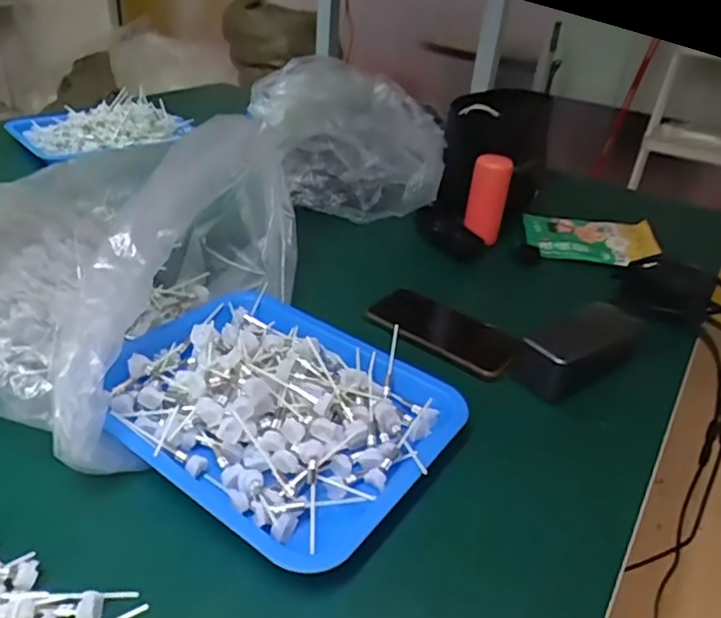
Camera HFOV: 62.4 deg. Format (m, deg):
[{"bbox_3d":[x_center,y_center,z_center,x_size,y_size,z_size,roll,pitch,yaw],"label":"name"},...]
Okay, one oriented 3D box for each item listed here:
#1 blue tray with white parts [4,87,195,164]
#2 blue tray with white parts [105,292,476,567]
[{"bbox_3d":[-0.442,-0.328,1.027,0.279,0.060,0.209,-19,40,-34],"label":"blue tray with white parts"},{"bbox_3d":[-0.076,0.067,0.496,0.291,0.053,0.227,27,39,28],"label":"blue tray with white parts"}]

